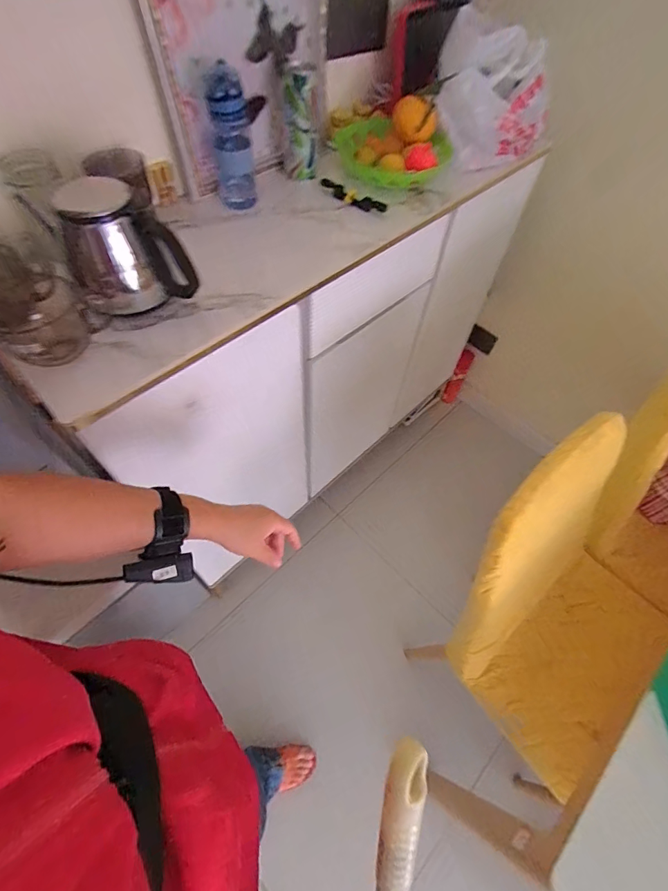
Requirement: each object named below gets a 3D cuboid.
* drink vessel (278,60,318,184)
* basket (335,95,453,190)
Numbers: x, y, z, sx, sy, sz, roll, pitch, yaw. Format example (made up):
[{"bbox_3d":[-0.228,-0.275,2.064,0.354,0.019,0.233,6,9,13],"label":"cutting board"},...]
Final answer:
[{"bbox_3d":[-0.063,-0.583,0.743,0.065,0.150,0.071,-10,59,-9],"label":"drink vessel"},{"bbox_3d":[0.118,-0.608,0.806,0.169,0.111,0.244,-18,60,-14],"label":"basket"}]

